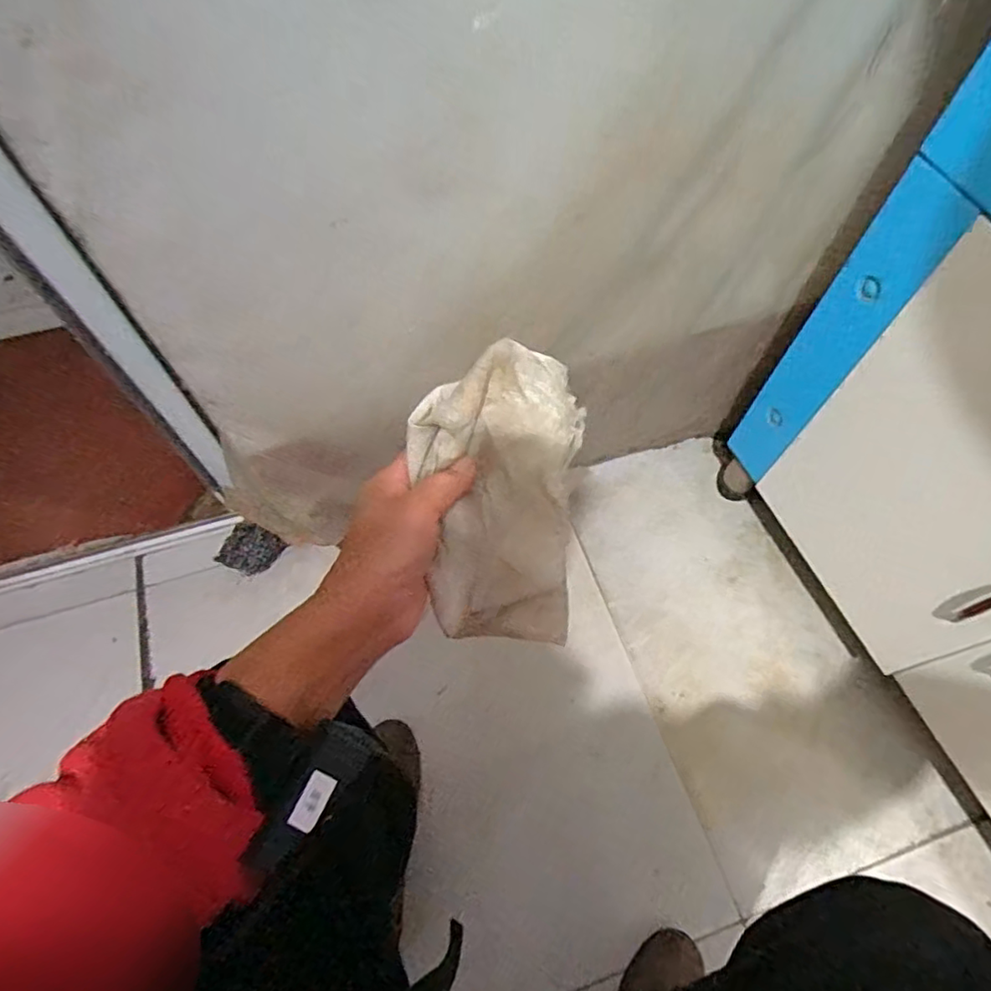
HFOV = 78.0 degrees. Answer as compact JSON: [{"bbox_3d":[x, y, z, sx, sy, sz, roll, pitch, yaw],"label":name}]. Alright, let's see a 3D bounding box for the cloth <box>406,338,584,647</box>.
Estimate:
[{"bbox_3d":[0.003,0.001,0.373,0.098,0.056,0.178,0,98,0],"label":"cloth"}]

